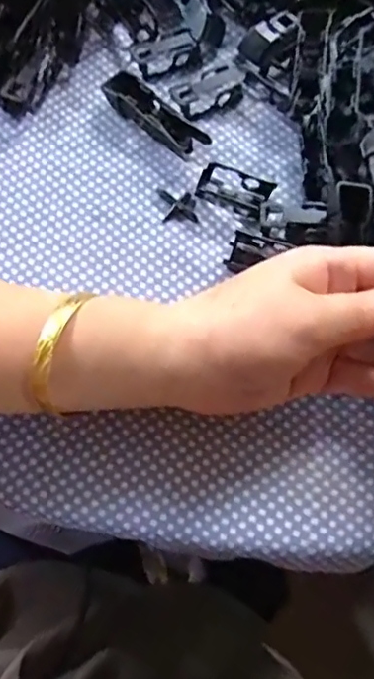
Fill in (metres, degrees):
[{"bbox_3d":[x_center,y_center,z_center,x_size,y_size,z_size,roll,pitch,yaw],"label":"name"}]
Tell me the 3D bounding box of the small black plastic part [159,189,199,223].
[{"bbox_3d":[-0.004,-0.071,0.294,0.018,0.004,0.021,-6,73,-1],"label":"small black plastic part"}]

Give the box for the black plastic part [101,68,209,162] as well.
[{"bbox_3d":[-0.018,-0.123,0.305,0.064,0.010,0.020,40,78,12],"label":"black plastic part"}]

